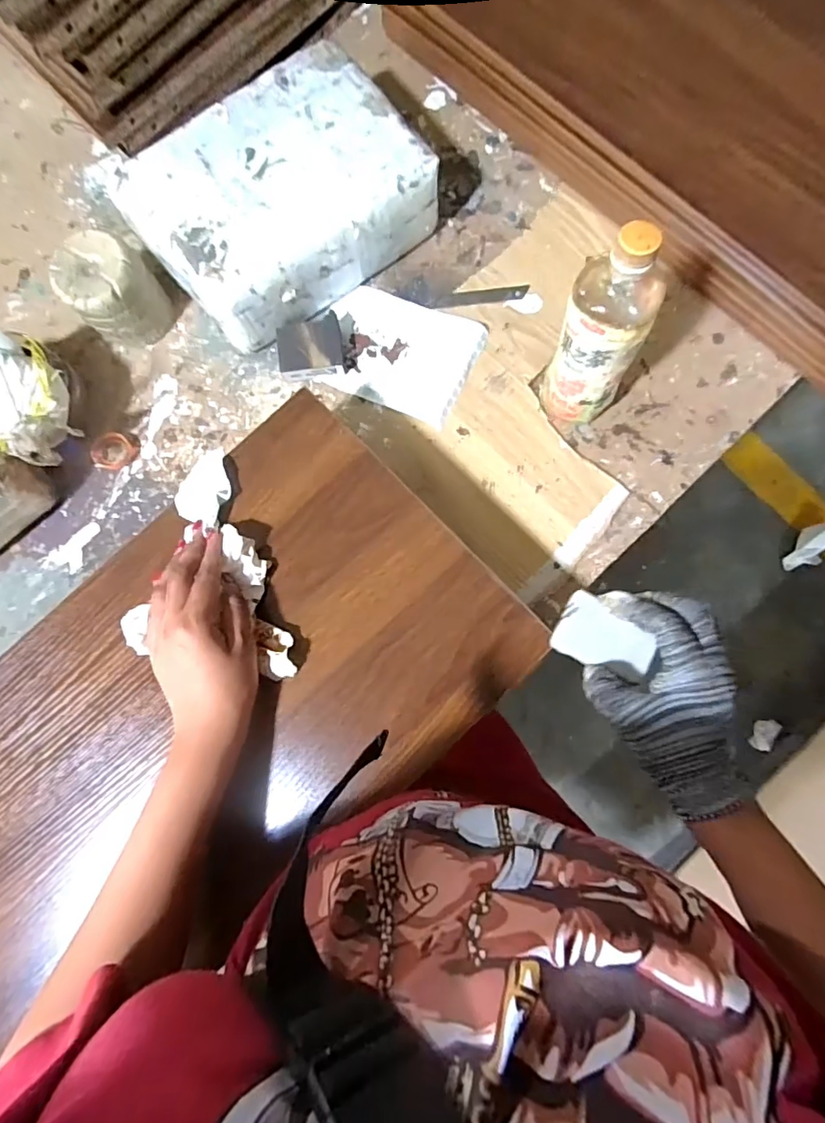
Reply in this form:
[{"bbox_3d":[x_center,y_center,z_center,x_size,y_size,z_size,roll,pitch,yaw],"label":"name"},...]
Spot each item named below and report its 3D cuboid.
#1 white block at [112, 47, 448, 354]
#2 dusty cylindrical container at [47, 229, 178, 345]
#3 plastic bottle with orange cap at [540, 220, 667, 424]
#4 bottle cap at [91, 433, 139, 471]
[{"bbox_3d":[-0.141,-0.382,0.556,0.267,0.097,0.201,-38,81,-2],"label":"white block"},{"bbox_3d":[-0.321,-0.290,0.561,0.090,0.082,0.082,-44,81,-3],"label":"dusty cylindrical container"},{"bbox_3d":[0.163,-0.191,0.452,0.072,0.203,0.079,-1,81,4],"label":"plastic bottle with orange cap"},{"bbox_3d":[-0.332,-0.121,0.577,0.045,0.012,0.042,-1,81,4],"label":"bottle cap"}]

